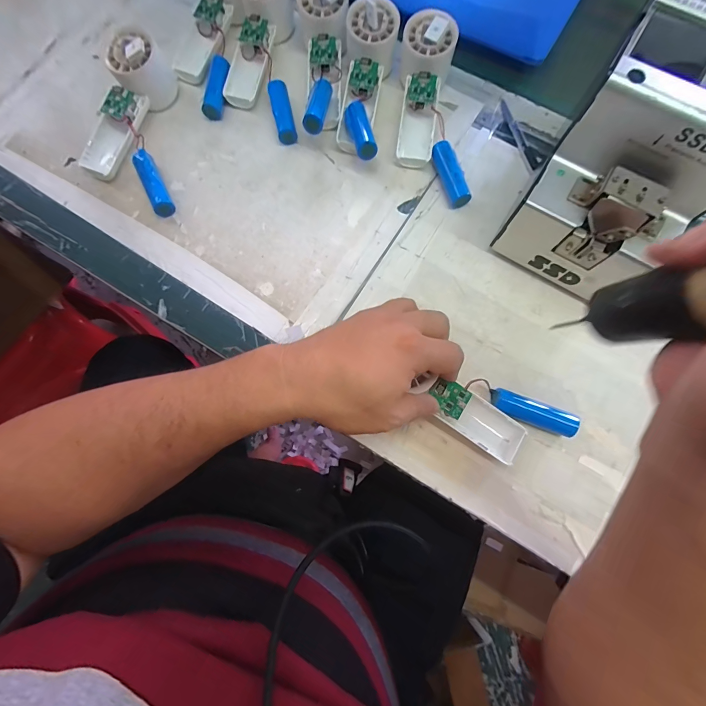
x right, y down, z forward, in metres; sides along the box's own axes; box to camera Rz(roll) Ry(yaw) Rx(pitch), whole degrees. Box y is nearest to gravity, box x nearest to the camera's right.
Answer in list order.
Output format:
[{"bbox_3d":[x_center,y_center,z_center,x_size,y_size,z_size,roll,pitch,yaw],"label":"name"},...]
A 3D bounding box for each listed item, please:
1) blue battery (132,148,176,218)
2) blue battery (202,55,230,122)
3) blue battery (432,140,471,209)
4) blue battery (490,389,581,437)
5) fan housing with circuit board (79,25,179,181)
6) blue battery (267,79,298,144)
[{"bbox_3d":[-0.217,-0.185,0.366,0.021,0.021,0.073,-26,78,-5],"label":"blue battery"},{"bbox_3d":[-0.159,-0.313,0.398,0.021,0.016,0.077,8,78,3],"label":"blue battery"},{"bbox_3d":[0.107,-0.195,0.372,0.021,0.022,0.075,-17,78,-3],"label":"blue battery"},{"bbox_3d":[0.164,0.054,0.309,0.071,0.020,0.021,22,79,6],"label":"blue battery"},{"bbox_3d":[-0.253,-0.271,0.378,0.047,0.058,0.160,28,92,7],"label":"fan housing with circuit board"},{"bbox_3d":[-0.082,-0.278,0.391,0.022,0.015,0.079,-13,78,-2],"label":"blue battery"}]

